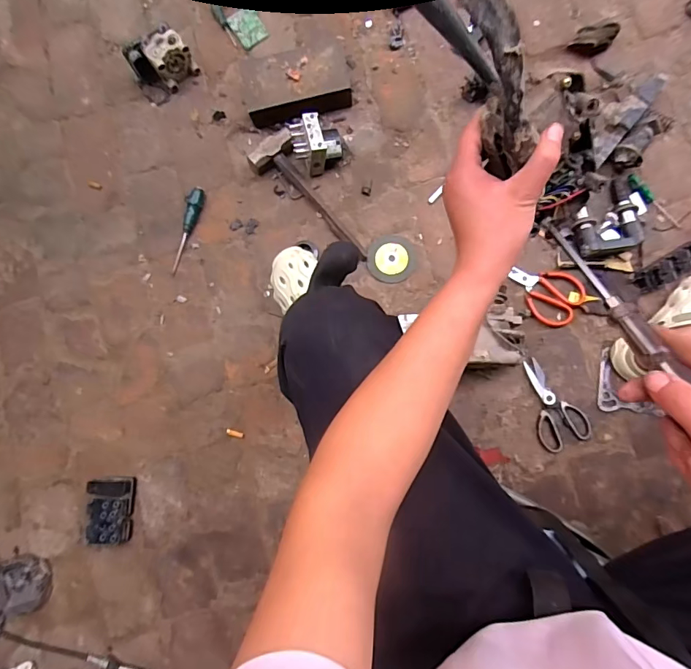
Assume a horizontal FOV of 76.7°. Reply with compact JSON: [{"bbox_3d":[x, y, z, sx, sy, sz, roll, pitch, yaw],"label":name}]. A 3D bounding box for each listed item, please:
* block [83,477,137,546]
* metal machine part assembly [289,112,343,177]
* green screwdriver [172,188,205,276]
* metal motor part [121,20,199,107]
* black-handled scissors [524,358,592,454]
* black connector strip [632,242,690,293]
[{"bbox_3d":[-0.461,0.343,0.852,0.084,0.051,0.125,1,82,4],"label":"block"},{"bbox_3d":[-0.060,-0.393,0.904,0.102,0.097,0.096,-7,82,3],"label":"metal machine part assembly"},{"bbox_3d":[-0.338,-0.222,0.930,0.030,0.028,0.188,13,84,6],"label":"green screwdriver"},{"bbox_3d":[-0.399,-0.582,0.942,0.134,0.091,0.075,-36,81,-1],"label":"metal motor part"},{"bbox_3d":[0.393,0.132,0.839,0.094,0.012,0.174,-25,81,1],"label":"black-handled scissors"},{"bbox_3d":[0.625,-0.130,0.832,0.139,0.032,0.050,-31,81,0],"label":"black connector strip"}]

